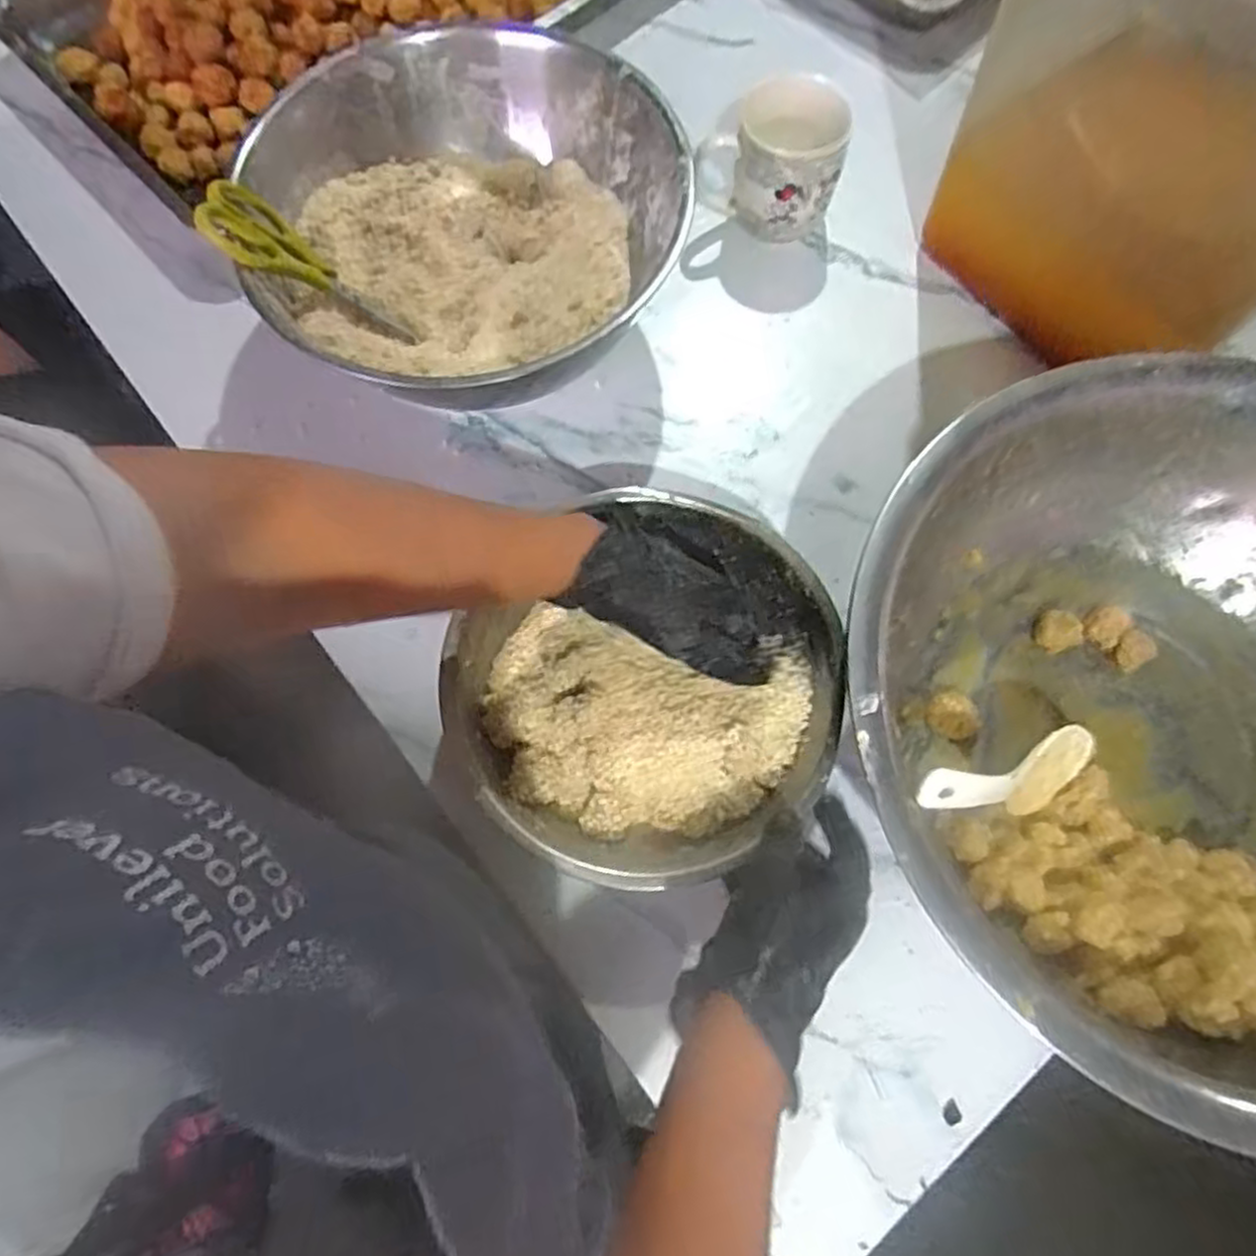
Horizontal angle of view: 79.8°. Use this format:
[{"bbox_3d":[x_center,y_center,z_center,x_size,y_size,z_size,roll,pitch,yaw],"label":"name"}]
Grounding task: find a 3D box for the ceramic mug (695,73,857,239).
[{"bbox_3d":[0.112,-0.371,0.611,0.115,0.091,0.081,-4,71,-1],"label":"ceramic mug"}]

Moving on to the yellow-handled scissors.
[{"bbox_3d":[-0.218,-0.249,0.528,0.150,0.013,0.059,25,66,-38],"label":"yellow-handled scissors"}]

